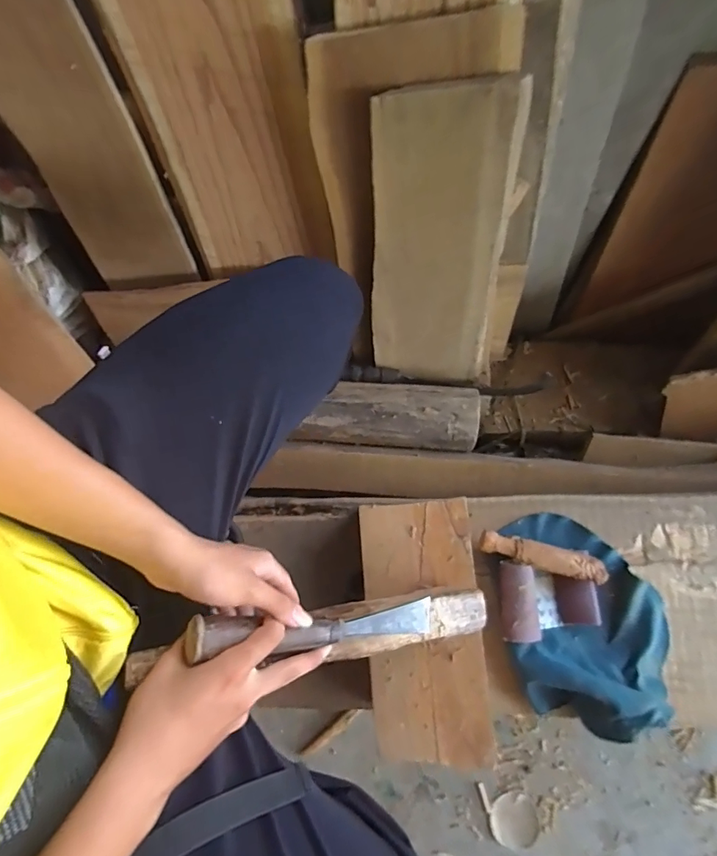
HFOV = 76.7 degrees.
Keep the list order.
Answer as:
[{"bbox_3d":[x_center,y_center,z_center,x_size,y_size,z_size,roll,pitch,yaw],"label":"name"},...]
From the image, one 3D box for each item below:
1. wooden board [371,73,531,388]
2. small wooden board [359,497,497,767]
[{"bbox_3d":[0.112,-0.228,0.663,0.182,0.461,0.018,-2,54,5],"label":"wooden board"},{"bbox_3d":[0.083,0.252,0.582,0.144,0.013,0.310,-4,77,2],"label":"small wooden board"}]

